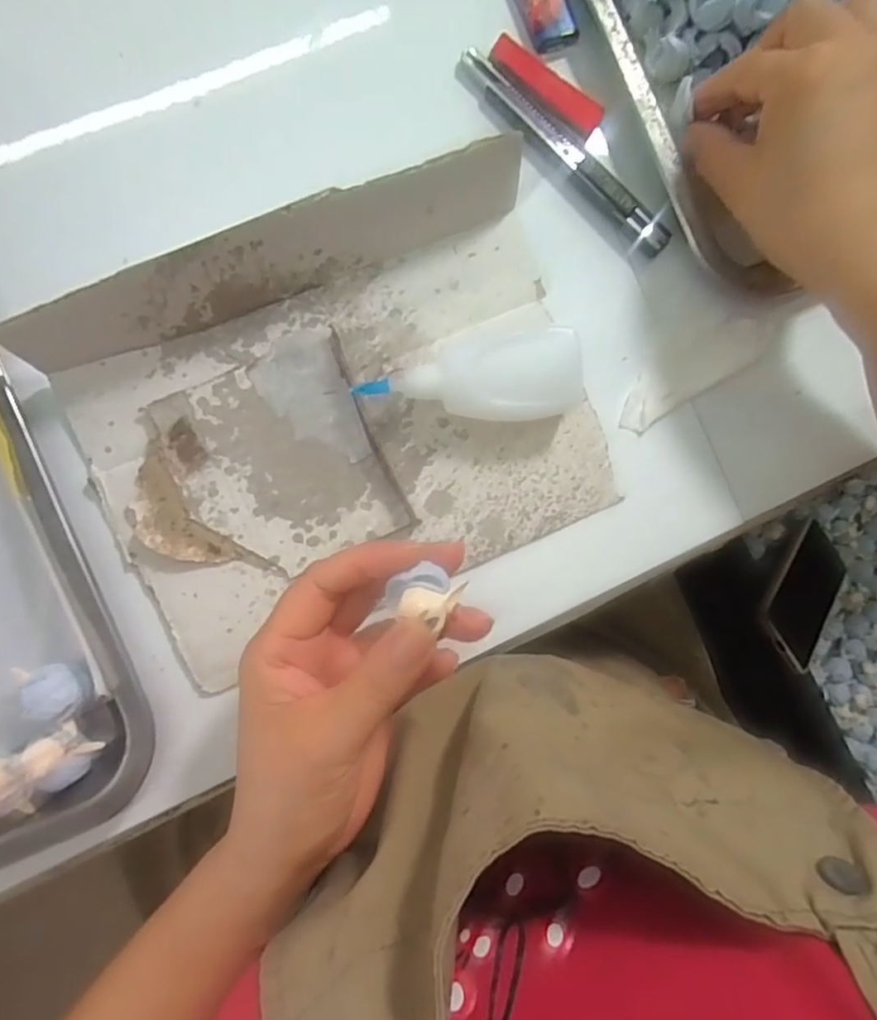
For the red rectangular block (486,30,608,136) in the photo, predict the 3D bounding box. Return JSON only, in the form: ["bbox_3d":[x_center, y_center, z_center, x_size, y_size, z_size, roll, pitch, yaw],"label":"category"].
[{"bbox_3d":[0.054,-0.213,0.308,0.062,0.004,0.018,37,88,-5],"label":"red rectangular block"}]

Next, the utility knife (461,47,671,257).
[{"bbox_3d":[0.064,-0.180,0.308,0.136,0.009,0.013,44,87,-5],"label":"utility knife"}]

